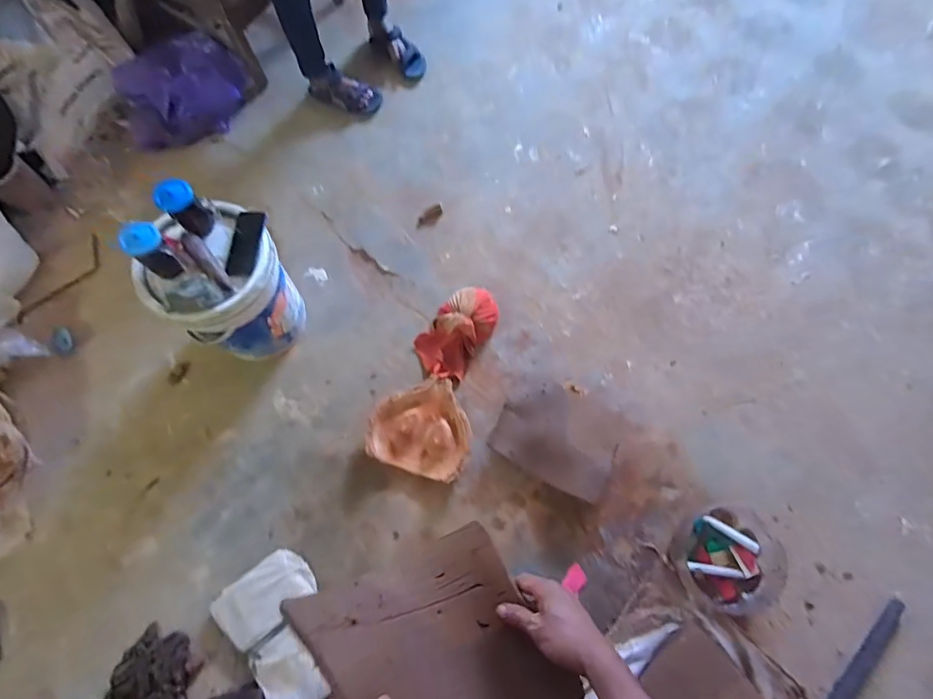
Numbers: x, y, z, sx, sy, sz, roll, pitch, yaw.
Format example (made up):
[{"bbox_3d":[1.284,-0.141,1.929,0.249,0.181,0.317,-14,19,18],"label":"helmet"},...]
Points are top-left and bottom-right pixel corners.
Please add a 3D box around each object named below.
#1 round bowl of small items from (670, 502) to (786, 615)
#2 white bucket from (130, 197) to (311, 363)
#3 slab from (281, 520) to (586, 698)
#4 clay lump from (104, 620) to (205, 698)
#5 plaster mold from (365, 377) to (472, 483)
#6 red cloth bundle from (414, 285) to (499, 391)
[{"bbox_3d":[0.643,0.517,1.199,0.254,0.071,0.241,0,73,0],"label":"round bowl of small items"},{"bbox_3d":[-0.589,-0.140,1.246,0.288,0.394,0.259,-17,72,-7],"label":"white bucket"},{"bbox_3d":[-0.041,0.358,0.578,0.266,0.080,0.249,-5,44,-39],"label":"slab"},{"bbox_3d":[-0.734,0.779,1.144,0.167,0.075,0.192,15,74,5],"label":"clay lump"},{"bbox_3d":[-0.122,0.236,1.310,0.261,0.066,0.260,-26,75,-7],"label":"plaster mold"},{"bbox_3d":[-0.026,-0.054,1.377,0.171,0.071,0.283,30,76,9],"label":"red cloth bundle"}]

